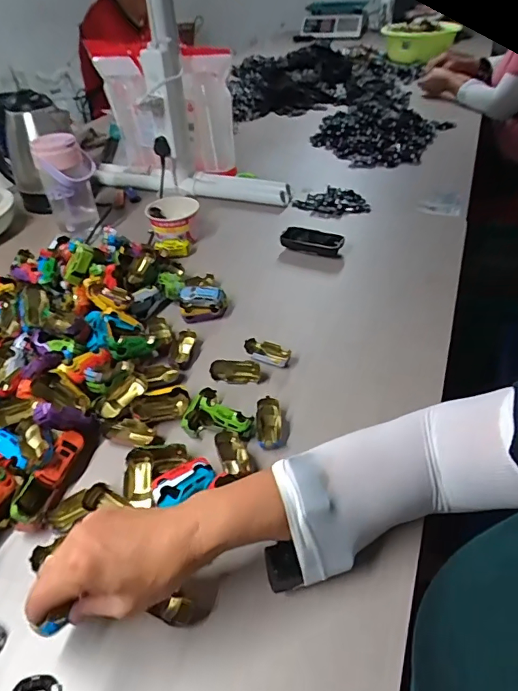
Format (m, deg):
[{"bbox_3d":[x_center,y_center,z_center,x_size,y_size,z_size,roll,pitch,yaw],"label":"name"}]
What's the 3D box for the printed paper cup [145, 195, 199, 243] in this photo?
[{"bbox_3d":[-0.158,-0.230,0.871,0.097,0.059,0.080,-6,41,-2],"label":"printed paper cup"}]

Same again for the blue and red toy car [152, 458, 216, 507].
[{"bbox_3d":[-0.075,0.142,0.477,0.061,0.026,0.041,-16,42,-13],"label":"blue and red toy car"}]

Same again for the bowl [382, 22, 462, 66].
[{"bbox_3d":[0.347,-0.659,1.031,0.152,0.090,0.135,17,45,23],"label":"bowl"}]

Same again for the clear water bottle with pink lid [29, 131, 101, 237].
[{"bbox_3d":[-0.349,-0.295,0.881,0.095,0.177,0.075,-16,42,-13],"label":"clear water bottle with pink lid"}]

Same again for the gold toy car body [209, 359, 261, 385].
[{"bbox_3d":[-0.031,0.034,0.605,0.062,0.024,0.024,-2,41,3],"label":"gold toy car body"}]

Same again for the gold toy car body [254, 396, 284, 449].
[{"bbox_3d":[0.011,0.089,0.536,0.028,0.020,0.065,-4,41,0],"label":"gold toy car body"}]

